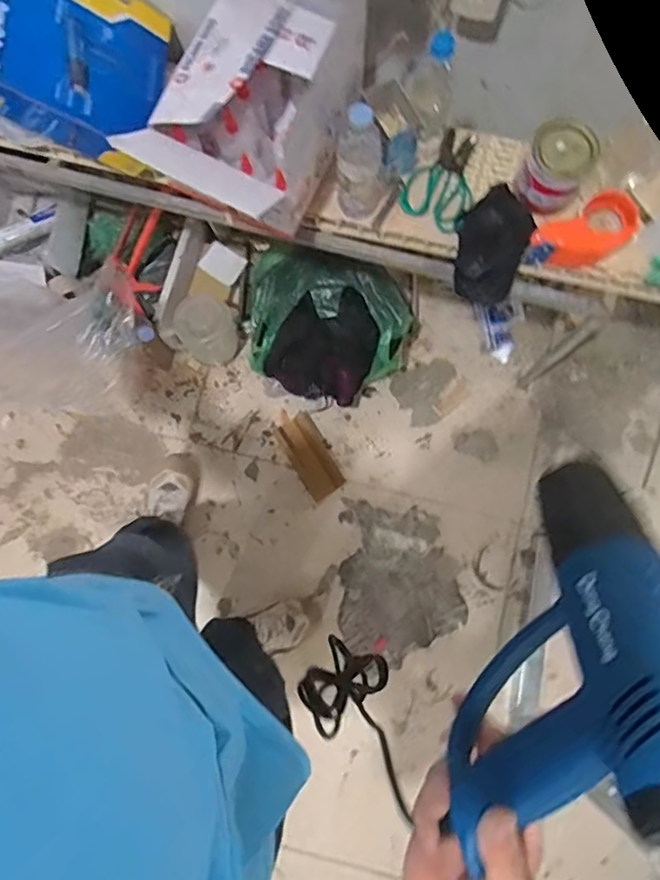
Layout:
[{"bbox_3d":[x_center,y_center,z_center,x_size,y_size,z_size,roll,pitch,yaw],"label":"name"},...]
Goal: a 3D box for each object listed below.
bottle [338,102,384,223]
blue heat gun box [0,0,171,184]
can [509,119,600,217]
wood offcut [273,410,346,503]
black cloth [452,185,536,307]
[{"bbox_3d":[0.047,-0.402,0.884,0.065,0.207,0.060,0,80,0],"label":"bottle"},{"bbox_3d":[-0.416,-0.580,0.895,0.110,0.339,0.271,4,93,42],"label":"blue heat gun box"},{"bbox_3d":[0.339,-0.410,0.917,0.093,0.117,0.088,0,80,0],"label":"can"},{"bbox_3d":[-0.045,0.040,1.422,0.093,0.016,0.198,-32,81,-5],"label":"wood offcut"},{"bbox_3d":[0.251,-0.295,0.948,0.100,0.190,0.033,13,49,4],"label":"black cloth"}]

